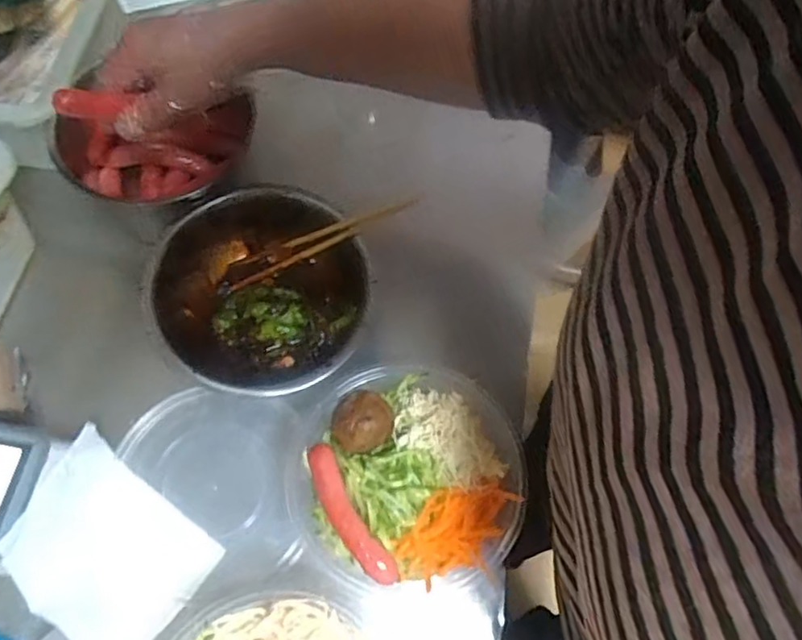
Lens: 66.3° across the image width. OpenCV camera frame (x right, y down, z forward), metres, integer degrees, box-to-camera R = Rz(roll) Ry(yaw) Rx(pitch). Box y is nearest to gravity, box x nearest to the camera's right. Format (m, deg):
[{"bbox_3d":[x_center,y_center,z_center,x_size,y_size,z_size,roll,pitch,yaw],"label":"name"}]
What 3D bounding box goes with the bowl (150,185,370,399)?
[{"bbox_3d":[-0.116,-0.024,0.521,0.173,0.067,0.172,1,67,-2],"label":"bowl"}]

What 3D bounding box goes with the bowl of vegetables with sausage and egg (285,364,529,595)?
[{"bbox_3d":[0.002,0.116,0.455,0.165,0.089,0.151,1,67,-2],"label":"bowl of vegetables with sausage and egg"}]

